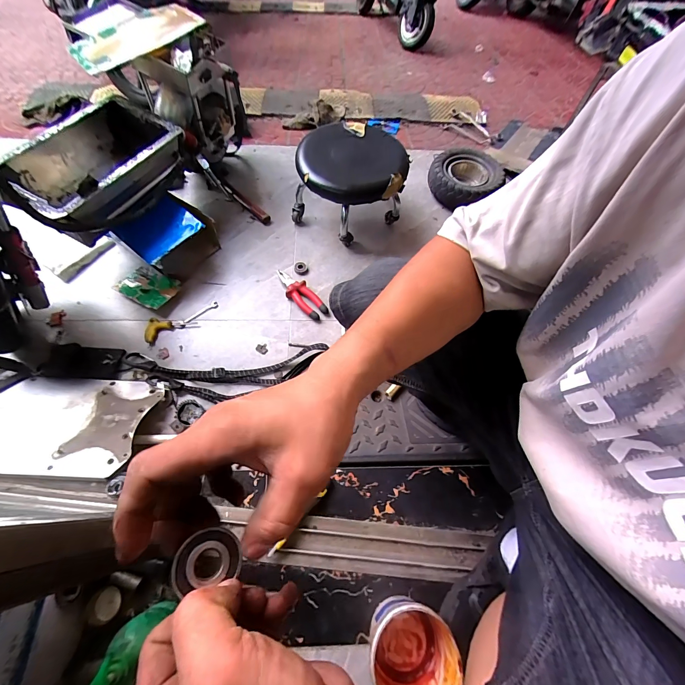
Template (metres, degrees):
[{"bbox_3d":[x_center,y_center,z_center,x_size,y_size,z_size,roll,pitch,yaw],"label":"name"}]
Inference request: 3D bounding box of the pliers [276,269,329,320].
[{"bbox_3d":[-0.120,-0.140,0.877,0.063,0.029,0.191,-33,70,-18],"label":"pliers"}]

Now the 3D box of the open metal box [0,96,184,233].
[{"bbox_3d":[-0.614,-0.430,0.785,0.265,0.123,0.403,20,64,7],"label":"open metal box"}]

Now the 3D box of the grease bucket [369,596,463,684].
[{"bbox_3d":[0.098,0.454,0.456,0.111,0.100,0.118,1,63,-3],"label":"grease bucket"}]

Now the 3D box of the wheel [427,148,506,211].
[{"bbox_3d":[0.419,-0.577,1.096,0.251,0.090,0.209,-19,66,-12],"label":"wheel"}]

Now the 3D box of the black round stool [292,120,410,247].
[{"bbox_3d":[0.029,-0.485,0.968,0.315,0.212,0.314,1,63,-3],"label":"black round stool"}]

